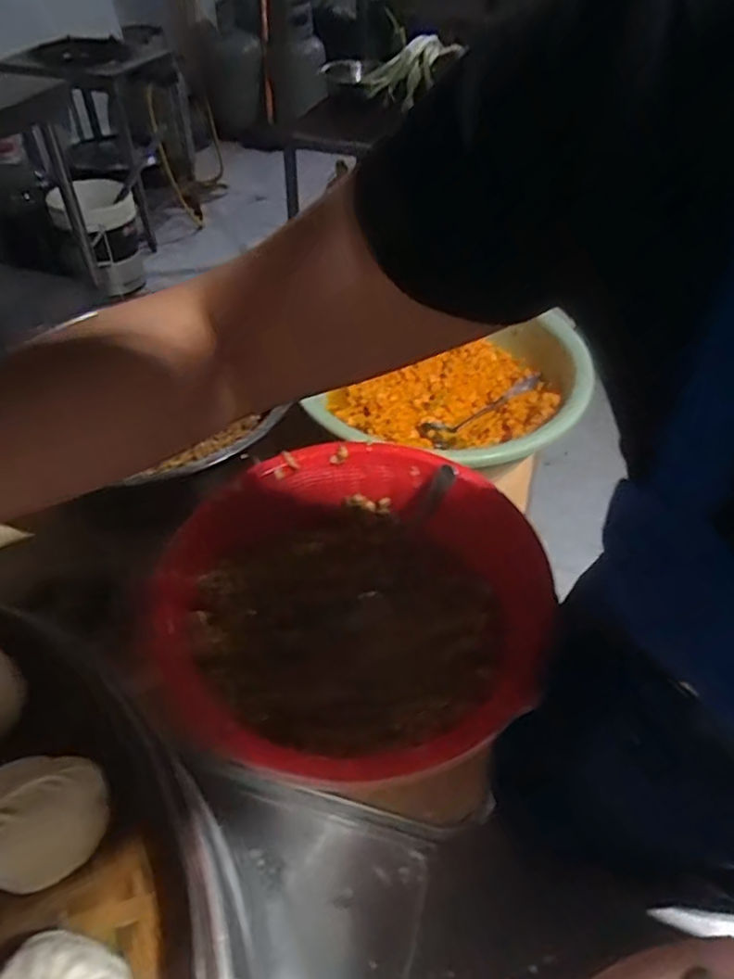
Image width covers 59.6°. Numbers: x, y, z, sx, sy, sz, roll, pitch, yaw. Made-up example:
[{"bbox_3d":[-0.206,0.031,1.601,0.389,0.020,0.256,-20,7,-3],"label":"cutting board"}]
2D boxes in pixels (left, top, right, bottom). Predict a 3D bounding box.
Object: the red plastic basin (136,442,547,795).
[{"bbox_3d":[-0.007,0.101,0.566,0.299,0.085,0.310,0,45,0],"label":"red plastic basin"}]

